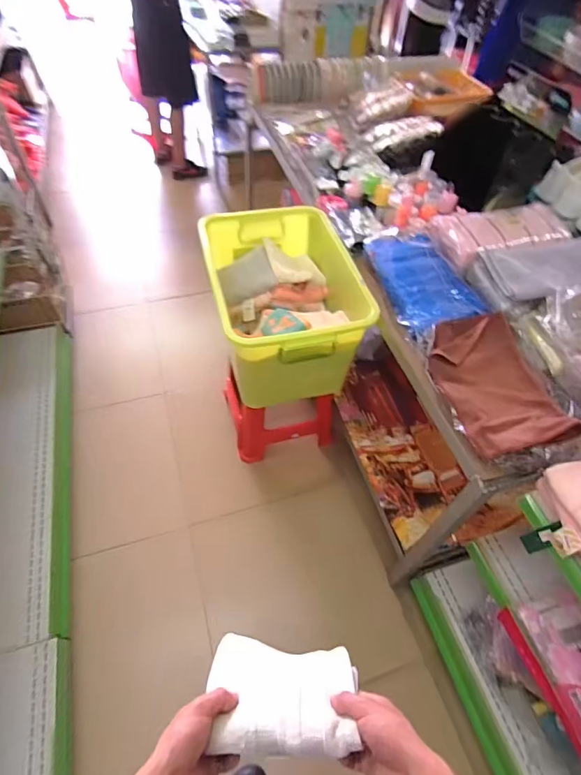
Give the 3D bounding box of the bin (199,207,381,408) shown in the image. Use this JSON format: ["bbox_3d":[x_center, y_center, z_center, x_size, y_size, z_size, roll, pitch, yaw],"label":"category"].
[{"bbox_3d":[-0.017,-0.224,1.273,0.407,0.371,0.517,-11,53,-12],"label":"bin"}]

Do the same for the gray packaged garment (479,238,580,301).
[{"bbox_3d":[0.648,-0.291,1.074,0.318,0.065,0.188,-15,54,-15],"label":"gray packaged garment"}]

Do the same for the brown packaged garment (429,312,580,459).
[{"bbox_3d":[0.434,-0.019,0.916,0.223,0.048,0.330,-7,52,-9],"label":"brown packaged garment"}]

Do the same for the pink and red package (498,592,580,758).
[{"bbox_3d":[0.580,0.585,0.877,0.143,0.071,0.275,-11,53,-13],"label":"pink and red package"}]

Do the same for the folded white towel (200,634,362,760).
[{"bbox_3d":[-0.012,0.368,0.524,0.179,0.021,0.148,-1,11,7],"label":"folded white towel"}]

